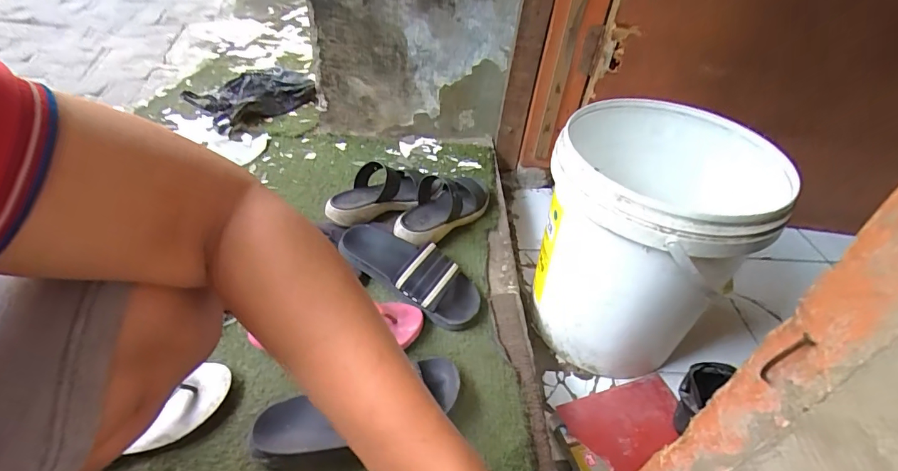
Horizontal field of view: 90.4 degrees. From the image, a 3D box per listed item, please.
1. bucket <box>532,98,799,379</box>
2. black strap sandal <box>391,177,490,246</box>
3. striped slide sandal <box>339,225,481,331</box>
[{"bbox_3d":[0.305,0.007,0.726,0.329,0.343,0.293,-28,52,-33],"label":"bucket"},{"bbox_3d":[-0.015,-0.054,0.854,0.103,0.068,0.226,33,48,27],"label":"black strap sandal"},{"bbox_3d":[-0.067,0.049,0.747,0.285,0.062,0.105,33,48,27],"label":"striped slide sandal"}]

